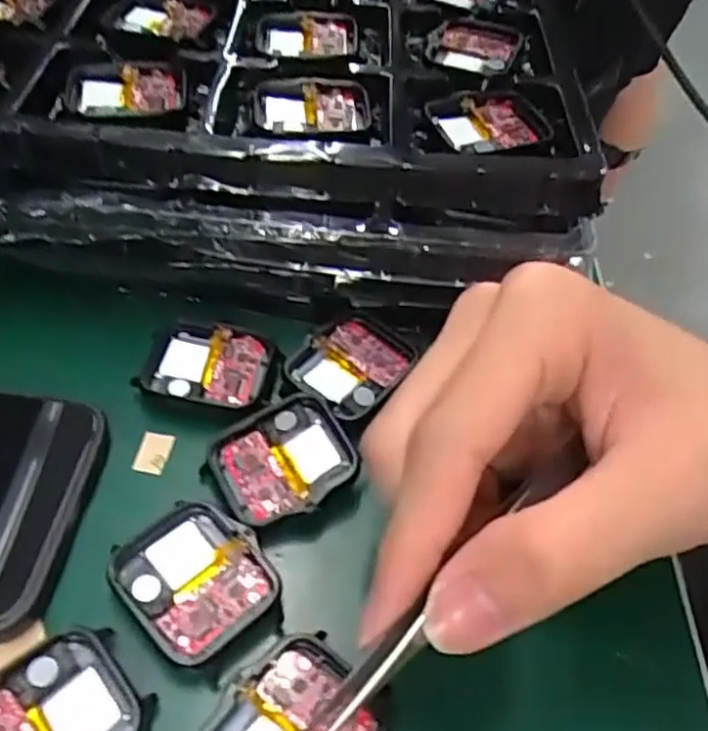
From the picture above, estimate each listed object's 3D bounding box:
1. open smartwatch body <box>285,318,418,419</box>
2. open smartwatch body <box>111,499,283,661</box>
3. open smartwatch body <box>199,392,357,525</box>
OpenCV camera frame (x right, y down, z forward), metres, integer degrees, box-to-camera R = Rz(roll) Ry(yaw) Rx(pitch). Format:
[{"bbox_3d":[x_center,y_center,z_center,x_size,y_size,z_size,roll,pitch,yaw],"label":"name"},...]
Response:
[{"bbox_3d":[-0.001,0.000,0.259,0.035,0.008,0.038,30,55,21],"label":"open smartwatch body"},{"bbox_3d":[-0.046,0.060,0.204,0.043,0.005,0.037,37,57,25],"label":"open smartwatch body"},{"bbox_3d":[-0.024,0.029,0.227,0.041,0.008,0.038,-24,55,-21],"label":"open smartwatch body"}]

